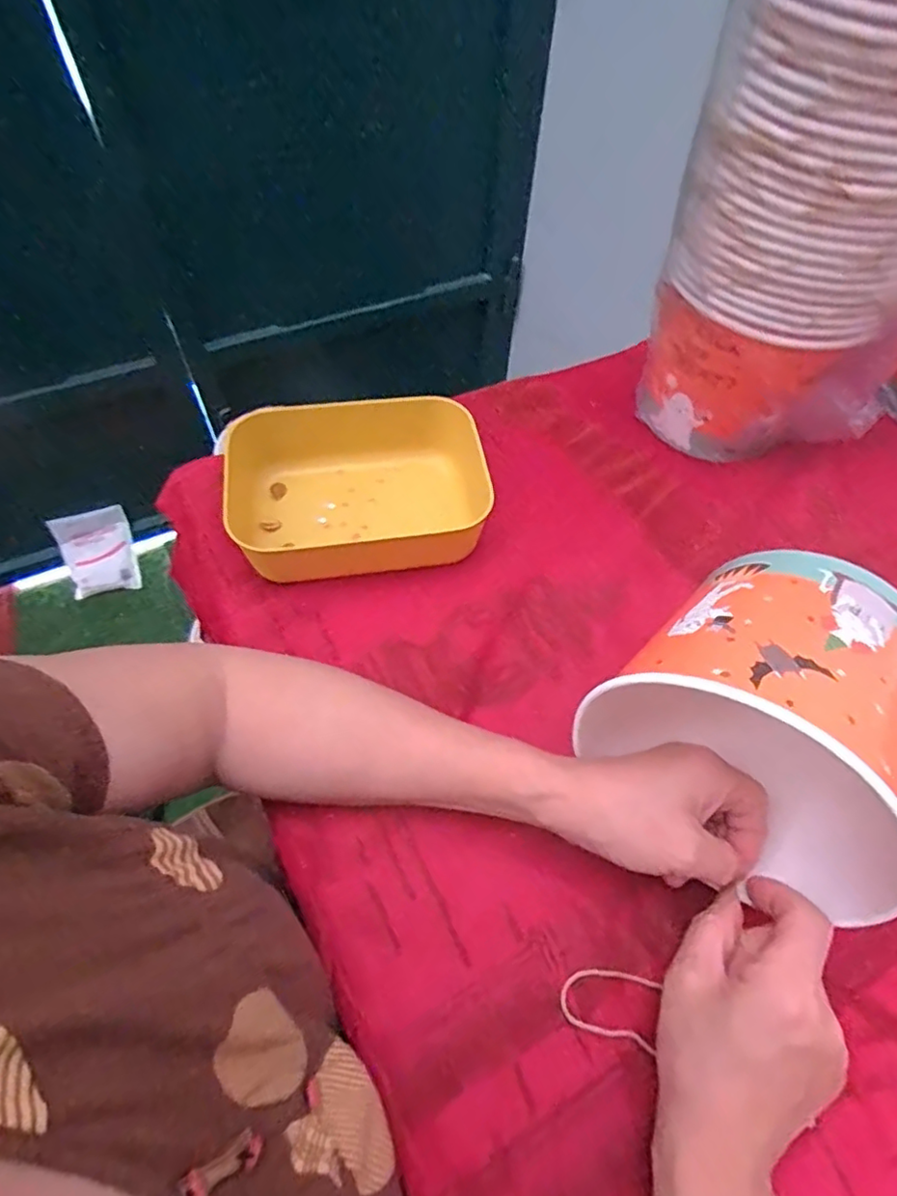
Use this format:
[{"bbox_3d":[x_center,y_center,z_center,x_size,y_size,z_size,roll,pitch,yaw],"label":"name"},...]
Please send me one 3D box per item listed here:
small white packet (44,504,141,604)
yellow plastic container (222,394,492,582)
[{"bbox_3d":[-0.815,-0.104,1.396,0.151,0.207,0.025,-9,28,-13],"label":"small white packet"},{"bbox_3d":[-0.070,-0.085,0.467,0.200,0.056,0.141,-10,59,-9],"label":"yellow plastic container"}]

